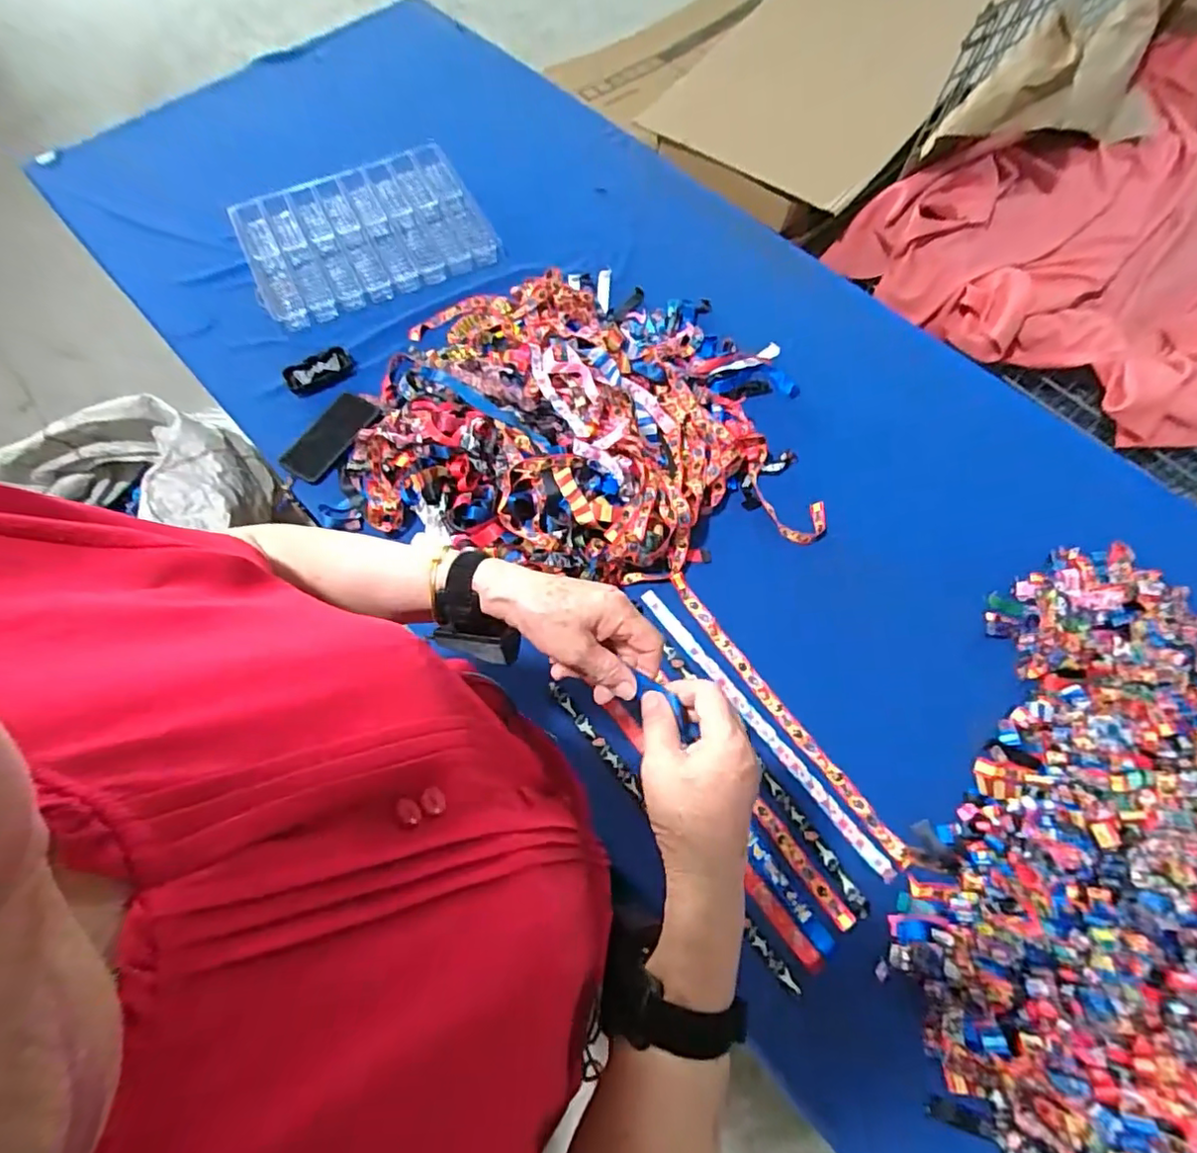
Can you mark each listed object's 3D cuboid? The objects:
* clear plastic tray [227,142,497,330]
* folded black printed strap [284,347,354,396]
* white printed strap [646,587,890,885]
[{"bbox_3d":[-0.442,-0.650,1.124,0.433,0.036,0.352,-26,69,-11],"label":"clear plastic tray"},{"bbox_3d":[-0.462,-0.338,0.980,0.107,0.025,0.057,-28,70,-12],"label":"folded black printed strap"},{"bbox_3d":[0.207,0.191,0.774,0.023,0.011,0.451,-35,71,-14],"label":"white printed strap"}]

